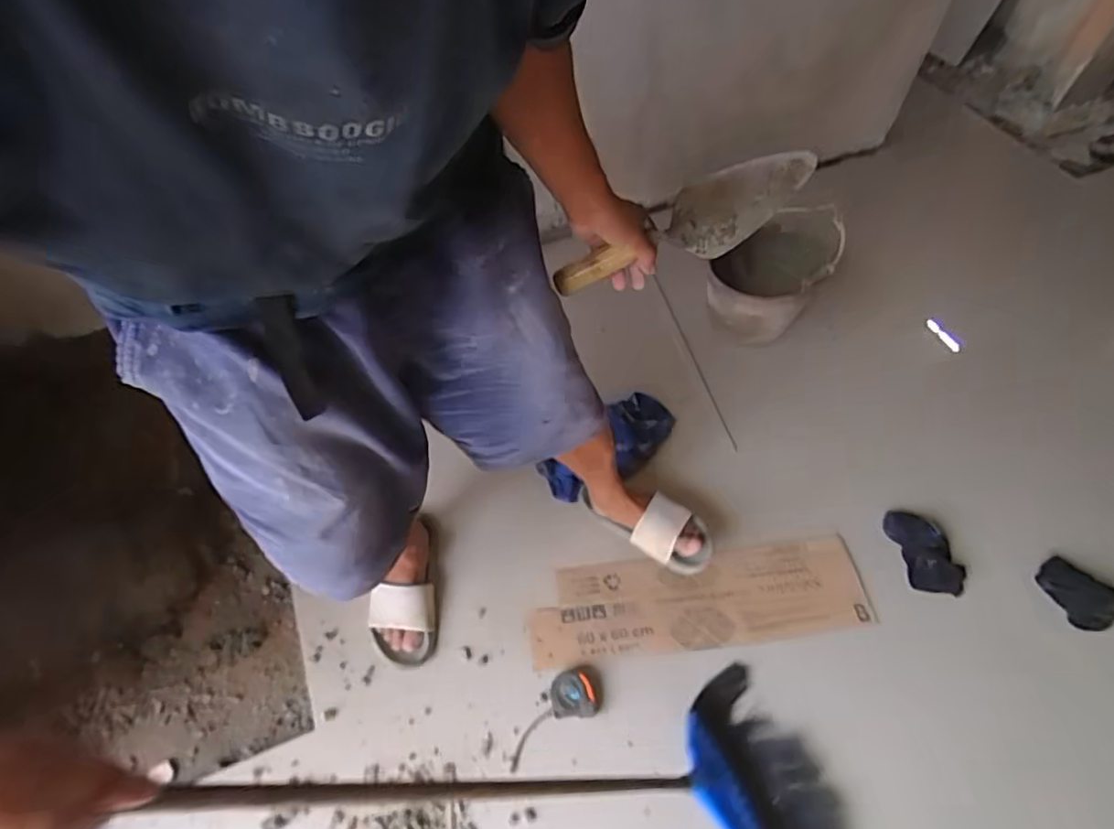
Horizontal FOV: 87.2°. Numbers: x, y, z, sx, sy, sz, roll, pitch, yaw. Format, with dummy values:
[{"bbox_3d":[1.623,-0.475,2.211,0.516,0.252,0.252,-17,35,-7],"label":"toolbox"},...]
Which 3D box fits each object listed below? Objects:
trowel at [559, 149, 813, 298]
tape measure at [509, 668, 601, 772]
[{"bbox_3d":[0.136,-0.220,0.684,0.297,0.059,0.088,-23,54,9],"label":"trowel"},{"bbox_3d":[-0.009,0.478,0.941,0.178,0.031,0.075,-24,59,-16],"label":"tape measure"}]

